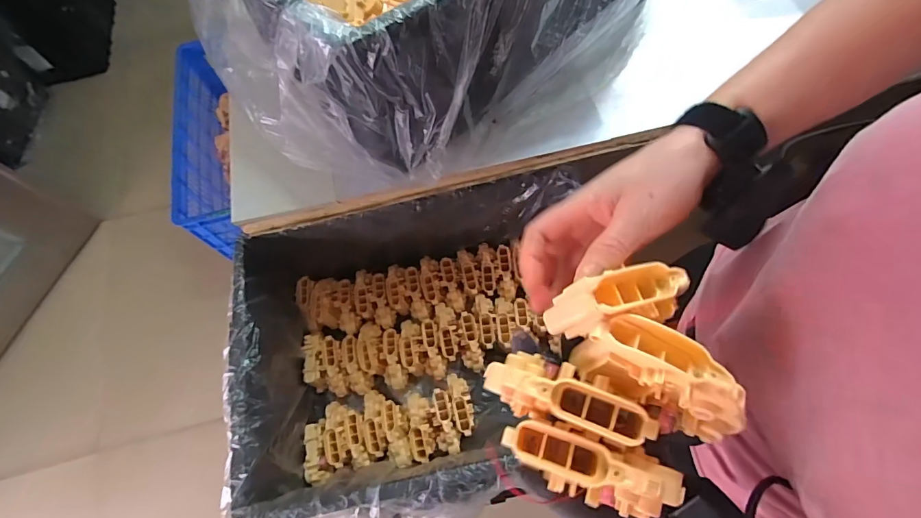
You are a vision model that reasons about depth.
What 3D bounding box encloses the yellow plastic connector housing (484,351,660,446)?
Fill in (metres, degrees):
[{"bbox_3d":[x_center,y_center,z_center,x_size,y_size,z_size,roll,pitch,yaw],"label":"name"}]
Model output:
[{"bbox_3d":[0.062,0.082,0.252,0.104,0.028,0.038,13,66,27],"label":"yellow plastic connector housing"}]

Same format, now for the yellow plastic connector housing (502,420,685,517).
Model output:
[{"bbox_3d":[0.077,0.119,0.238,0.103,0.028,0.031,15,68,11],"label":"yellow plastic connector housing"}]

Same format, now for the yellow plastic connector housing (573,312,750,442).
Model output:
[{"bbox_3d":[0.119,0.068,0.237,0.098,0.042,0.040,26,70,13],"label":"yellow plastic connector housing"}]

